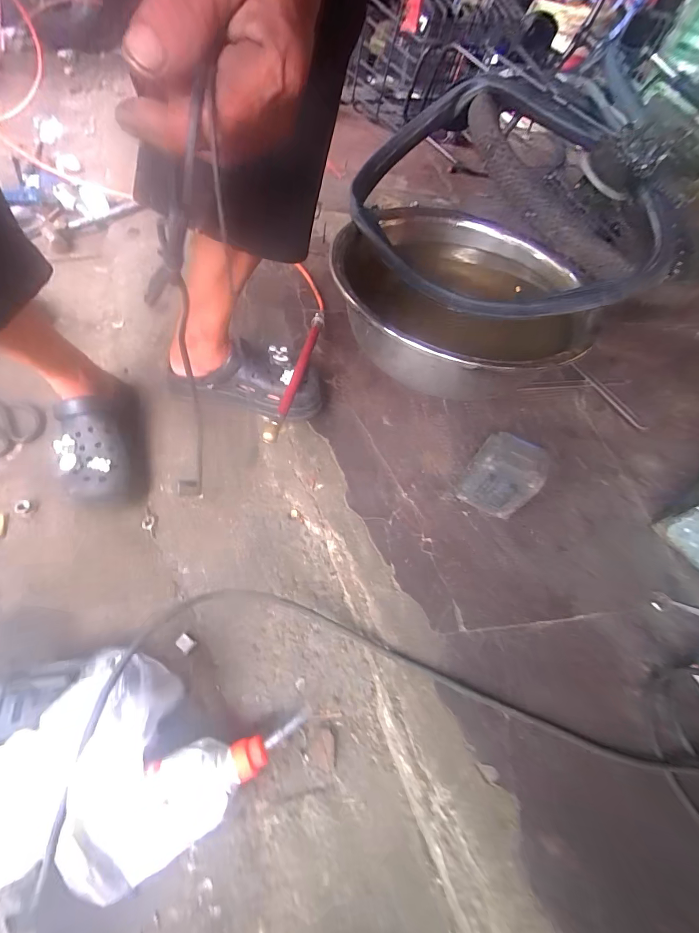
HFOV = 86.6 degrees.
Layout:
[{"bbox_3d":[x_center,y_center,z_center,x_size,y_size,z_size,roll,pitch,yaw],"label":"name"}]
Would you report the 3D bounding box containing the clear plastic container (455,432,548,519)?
[{"bbox_3d":[0.193,0.017,0.484,0.081,0.130,0.066,26,55,8],"label":"clear plastic container"}]

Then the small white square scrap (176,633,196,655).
[{"bbox_3d":[-0.195,0.209,0.438,0.020,0.004,0.016,29,61,13],"label":"small white square scrap"}]

